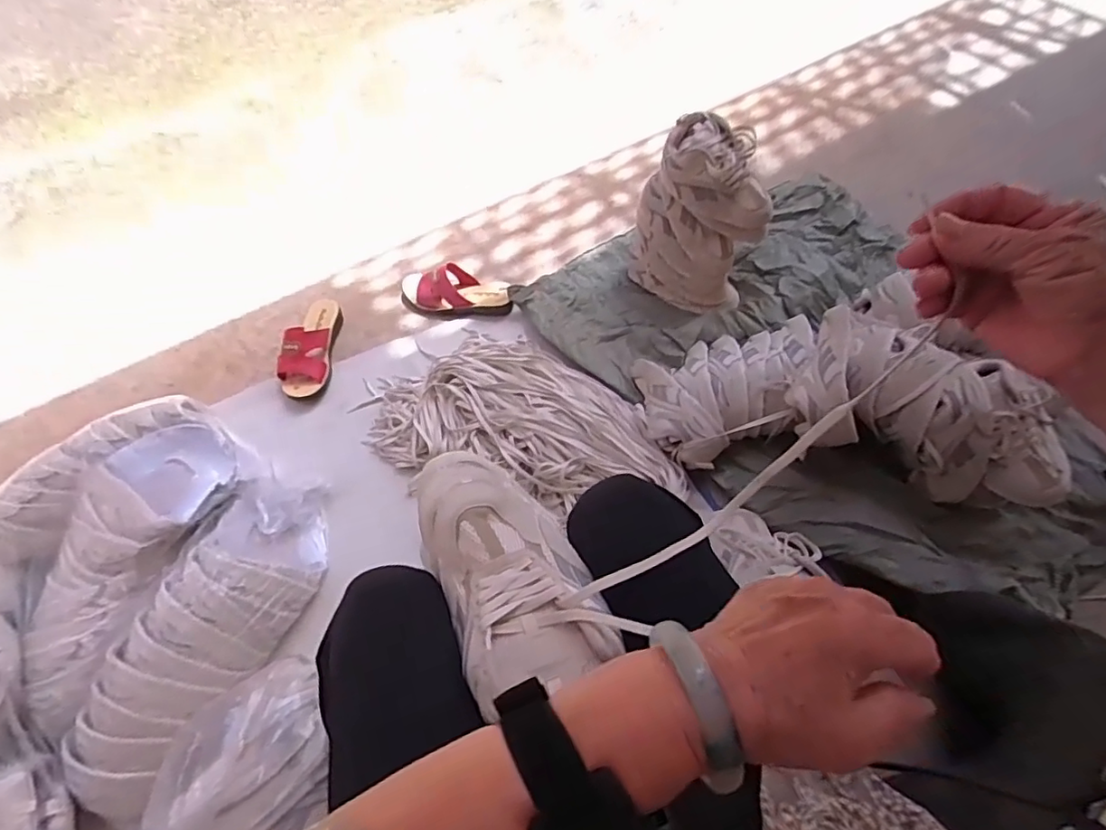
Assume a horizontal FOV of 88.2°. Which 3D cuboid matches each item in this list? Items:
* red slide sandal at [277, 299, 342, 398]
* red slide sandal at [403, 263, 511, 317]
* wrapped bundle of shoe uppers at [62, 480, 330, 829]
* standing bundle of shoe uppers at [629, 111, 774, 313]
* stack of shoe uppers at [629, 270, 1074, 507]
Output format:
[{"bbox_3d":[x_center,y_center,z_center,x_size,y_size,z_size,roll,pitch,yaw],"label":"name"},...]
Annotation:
[{"bbox_3d":[-0.461,-0.139,1.072,0.088,0.079,0.225,-2,63,-2],"label":"red slide sandal"},{"bbox_3d":[-0.194,-0.246,1.137,0.226,0.069,0.083,2,57,2],"label":"red slide sandal"},{"bbox_3d":[-0.449,0.279,0.764,0.142,0.138,0.444,15,58,10],"label":"wrapped bundle of shoe uppers"},{"bbox_3d":[0.280,-0.352,1.061,0.217,0.320,0.156,39,69,17],"label":"standing bundle of shoe uppers"},{"bbox_3d":[0.444,-0.043,0.886,0.594,0.194,0.326,17,64,7],"label":"stack of shoe uppers"}]

